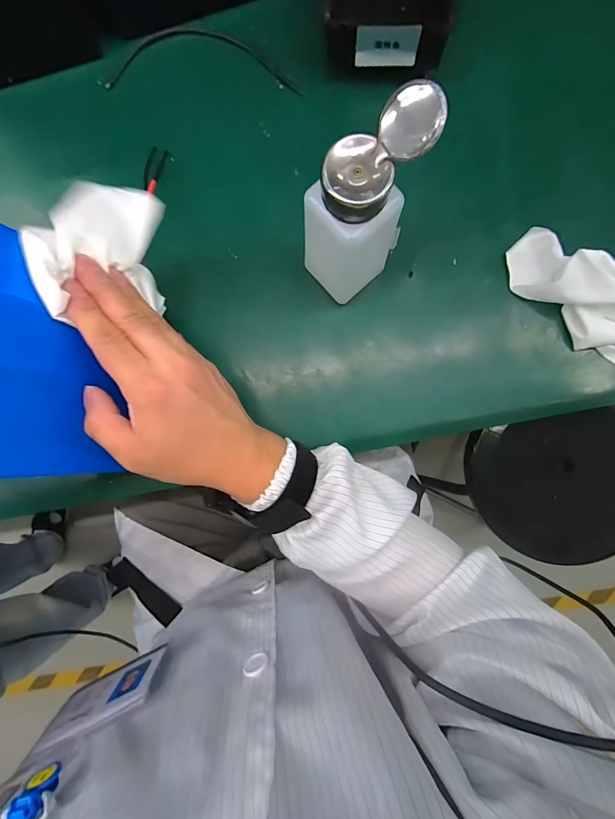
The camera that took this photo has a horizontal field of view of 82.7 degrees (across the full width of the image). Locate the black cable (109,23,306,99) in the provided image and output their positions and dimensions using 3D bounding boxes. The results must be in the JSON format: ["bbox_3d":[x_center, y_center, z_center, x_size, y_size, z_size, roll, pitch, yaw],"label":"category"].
[{"bbox_3d":[-0.094,-0.321,0.318,0.176,0.006,0.058,2,90,2],"label":"black cable"}]

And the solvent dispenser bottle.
[{"bbox_3d":[0.035,-0.126,0.240,0.052,0.142,0.069,45,92,1],"label":"solvent dispenser bottle"}]

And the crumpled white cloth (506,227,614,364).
[{"bbox_3d":[0.234,-0.093,0.286,0.142,0.034,0.063,35,92,2],"label":"crumpled white cloth"}]

